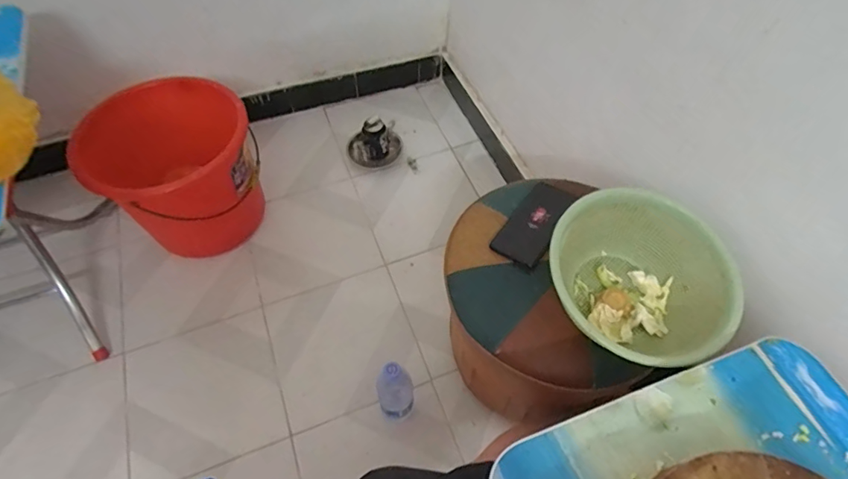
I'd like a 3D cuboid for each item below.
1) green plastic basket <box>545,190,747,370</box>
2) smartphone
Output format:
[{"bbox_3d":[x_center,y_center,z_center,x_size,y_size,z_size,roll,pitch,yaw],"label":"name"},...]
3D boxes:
[{"bbox_3d":[0.277,0.056,0.618,0.222,0.111,0.212,-1,57,1],"label":"green plastic basket"},{"bbox_3d":[0.172,-0.026,0.729,0.076,0.015,0.141,28,71,28],"label":"smartphone"}]

